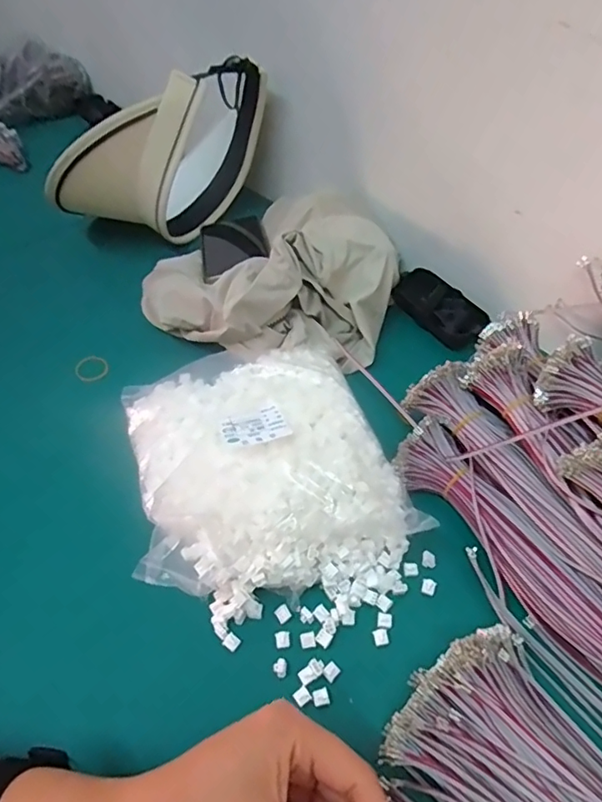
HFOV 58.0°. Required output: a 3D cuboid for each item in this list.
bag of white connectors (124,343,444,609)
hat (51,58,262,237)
[{"bbox_3d":[-0.031,0.042,0.424,0.192,0.044,0.204,-15,50,-10],"label":"bag of white connectors"},{"bbox_3d":[-0.157,-0.275,0.634,0.153,0.185,0.229,24,54,22],"label":"hat"}]

